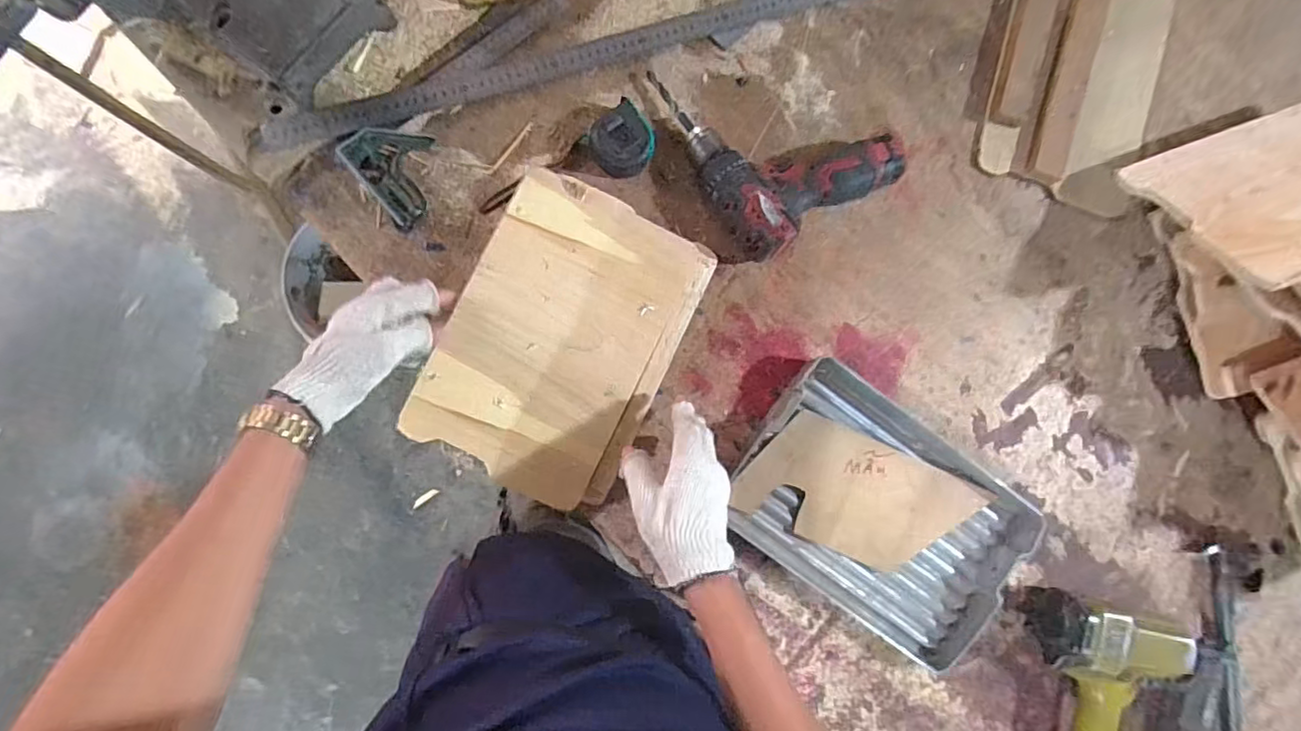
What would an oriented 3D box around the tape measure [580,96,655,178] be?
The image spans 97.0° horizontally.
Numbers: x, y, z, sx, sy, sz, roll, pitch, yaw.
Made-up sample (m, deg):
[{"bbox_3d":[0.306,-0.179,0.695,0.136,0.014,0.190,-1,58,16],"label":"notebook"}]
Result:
[{"bbox_3d":[-0.028,-0.226,0.587,0.060,0.041,0.062,-39,89,-7],"label":"tape measure"}]

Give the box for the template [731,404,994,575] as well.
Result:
[{"bbox_3d":[0.219,0.138,0.606,0.243,0.007,0.122,24,89,-4],"label":"template"}]

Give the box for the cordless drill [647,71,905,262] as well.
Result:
[{"bbox_3d":[0.141,-0.247,0.602,0.211,0.055,0.223,-27,91,-7],"label":"cordless drill"}]

